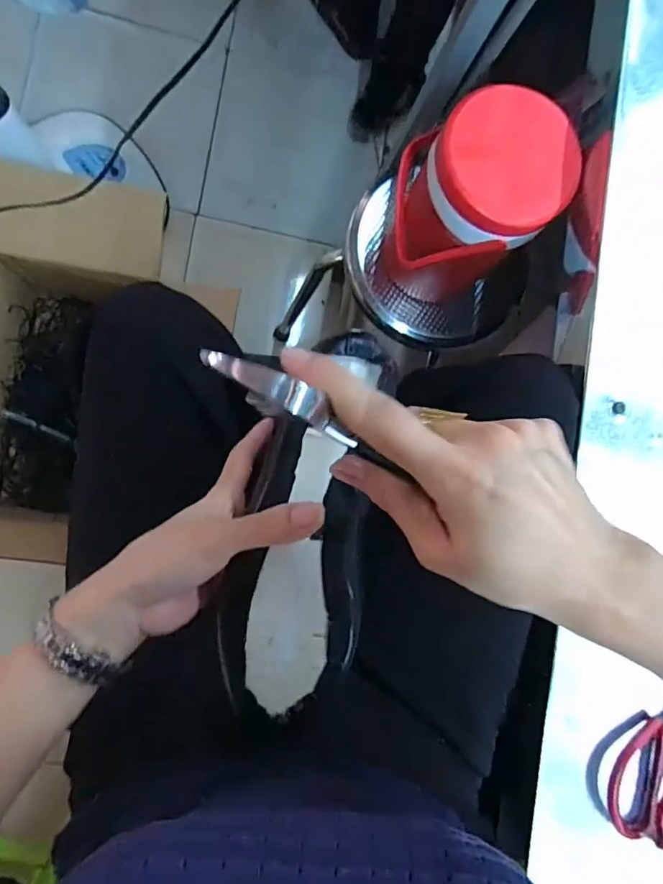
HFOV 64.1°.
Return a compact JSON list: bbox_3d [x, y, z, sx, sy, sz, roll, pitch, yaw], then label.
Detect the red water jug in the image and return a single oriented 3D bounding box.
[{"bbox_3d":[0.152,-0.271,0.633,0.154,0.249,0.142,4,87,-9],"label":"red water jug"}]

